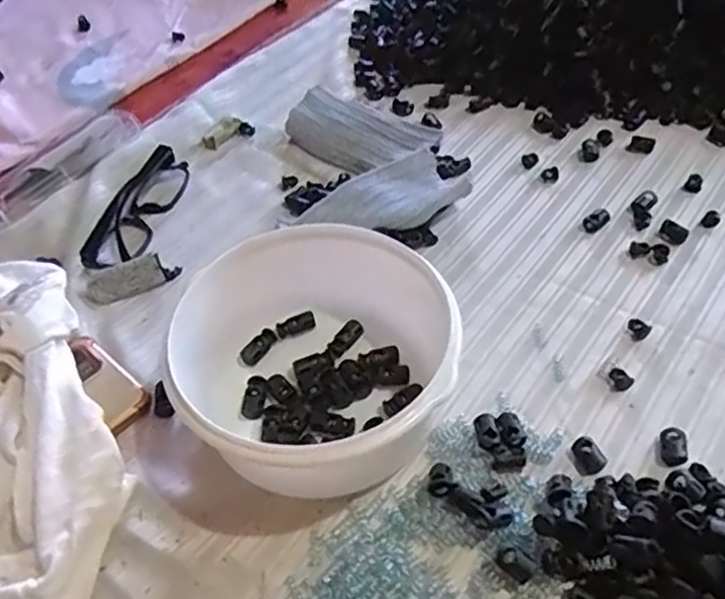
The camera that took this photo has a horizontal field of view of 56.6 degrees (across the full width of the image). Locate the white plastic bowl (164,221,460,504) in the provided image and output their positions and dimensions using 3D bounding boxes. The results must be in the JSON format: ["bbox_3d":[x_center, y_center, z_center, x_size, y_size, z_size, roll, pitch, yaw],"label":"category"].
[{"bbox_3d":[-0.026,0.037,0.403,0.146,0.078,0.159,-3,48,4],"label":"white plastic bowl"}]

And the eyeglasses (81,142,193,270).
[{"bbox_3d":[-0.188,-0.078,0.567,0.036,0.023,0.133,9,50,14],"label":"eyeglasses"}]

